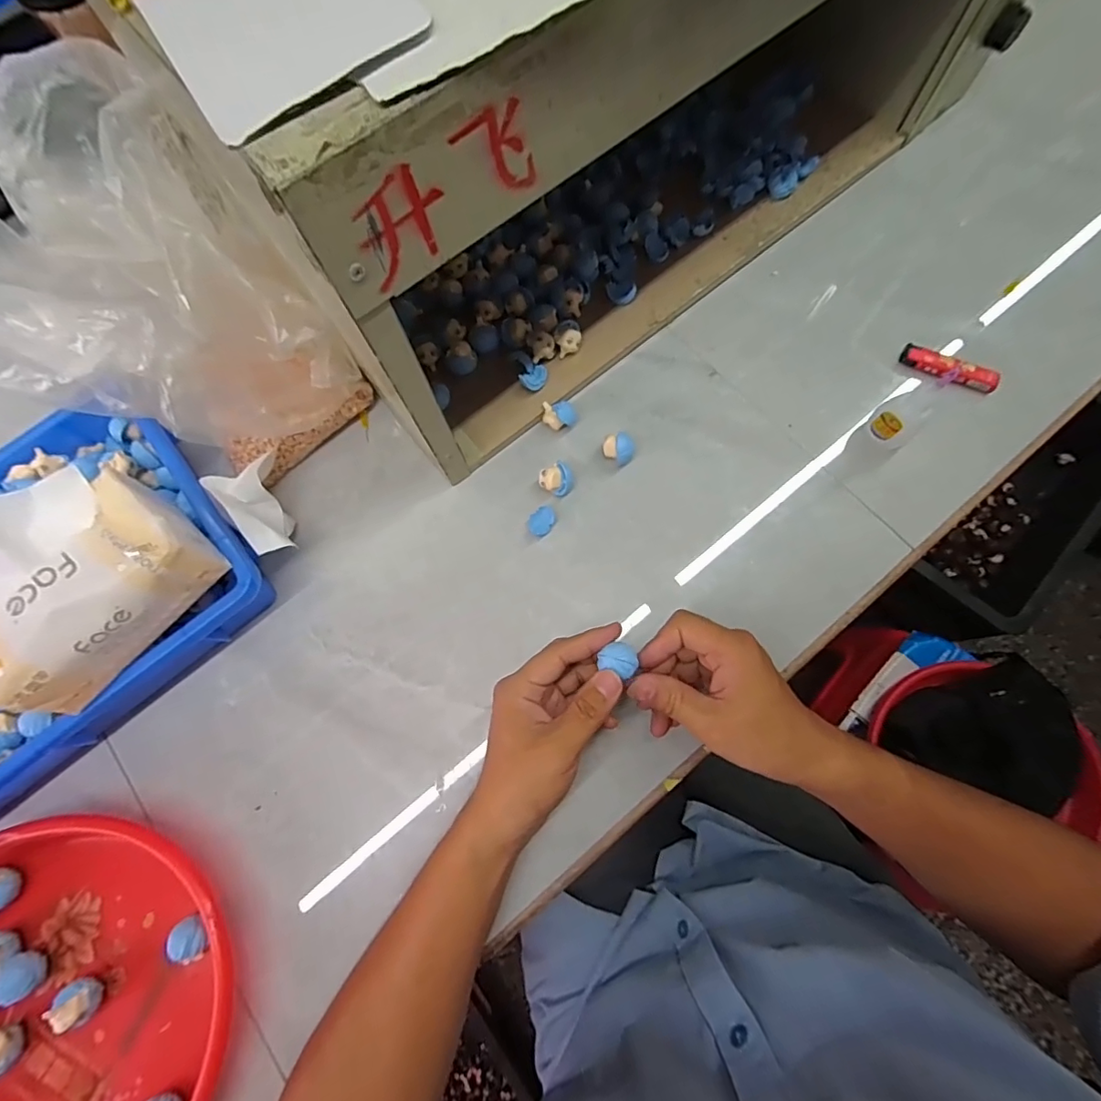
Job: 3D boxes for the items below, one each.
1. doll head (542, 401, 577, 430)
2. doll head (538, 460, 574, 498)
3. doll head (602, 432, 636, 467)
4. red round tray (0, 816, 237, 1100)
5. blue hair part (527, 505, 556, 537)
[{"bbox_3d":[0.008,-0.121,0.459,0.030,0.015,0.024,5,75,4],"label":"doll head"},{"bbox_3d":[0.005,-0.060,0.445,0.027,0.019,0.025,-1,75,3],"label":"doll head"},{"bbox_3d":[0.060,-0.088,0.449,0.028,0.021,0.022,41,81,12],"label":"doll head"},{"bbox_3d":[-0.338,0.317,0.350,0.249,0.052,0.238,-1,75,3],"label":"red round tray"},{"bbox_3d":[-0.007,-0.025,0.440,0.026,0.004,0.021,-41,77,-8],"label":"blue hair part"}]

